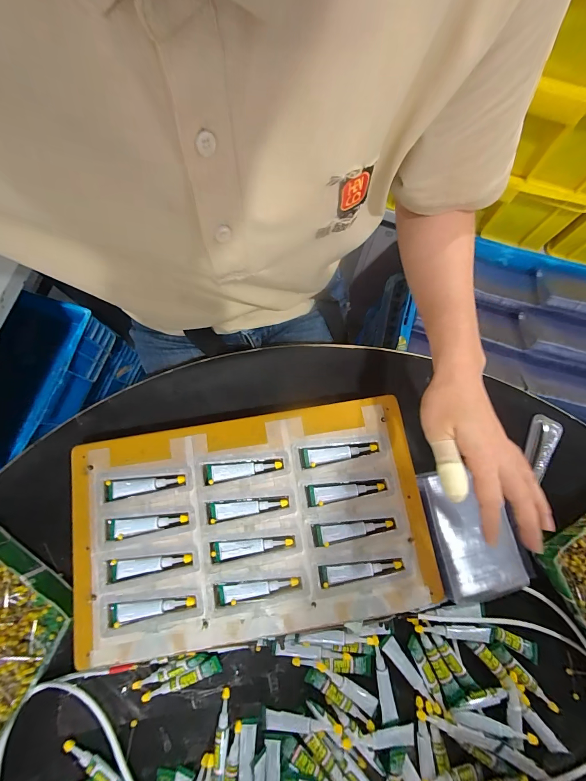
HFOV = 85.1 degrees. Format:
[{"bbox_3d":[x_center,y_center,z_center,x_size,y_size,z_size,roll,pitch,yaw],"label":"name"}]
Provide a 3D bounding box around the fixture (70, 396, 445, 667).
[{"bbox_3d":[-0.049,0.145,0.355,0.379,0.021,0.231,-9,74,-2],"label":"fixture"}]

